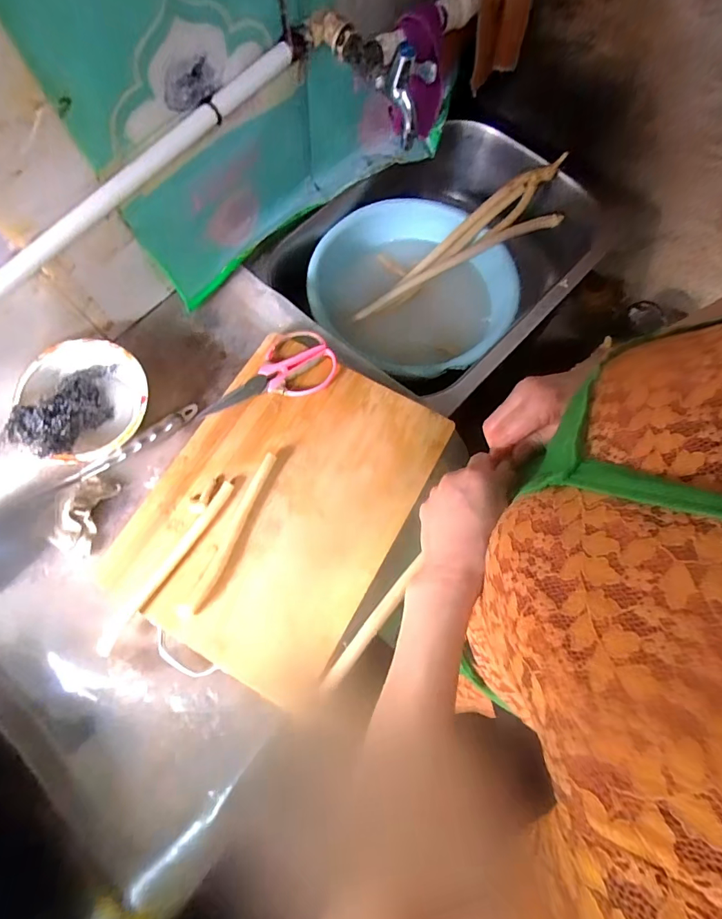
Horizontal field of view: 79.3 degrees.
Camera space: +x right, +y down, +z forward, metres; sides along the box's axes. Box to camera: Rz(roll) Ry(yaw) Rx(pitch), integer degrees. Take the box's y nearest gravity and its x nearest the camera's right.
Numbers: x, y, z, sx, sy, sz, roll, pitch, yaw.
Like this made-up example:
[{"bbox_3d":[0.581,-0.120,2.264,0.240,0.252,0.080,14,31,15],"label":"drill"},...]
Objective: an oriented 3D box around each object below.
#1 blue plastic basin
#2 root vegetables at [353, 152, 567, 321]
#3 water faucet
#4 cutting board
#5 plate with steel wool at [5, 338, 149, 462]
[{"bbox_3d":[0.082,-0.285,0.719,0.320,0.095,0.342,0,71,-1],"label":"blue plastic basin"},{"bbox_3d":[0.168,-0.356,0.740,0.418,0.064,0.088,-34,74,5],"label":"root vegetables"},{"bbox_3d":[0.013,-0.454,0.500,0.158,0.096,0.049,34,73,-3],"label":"water faucet"},{"bbox_3d":[-0.093,0.047,0.527,0.276,0.032,0.367,28,73,8],"label":"cutting board"},{"bbox_3d":[-0.340,-0.069,0.546,0.147,0.066,0.147,0,71,-1],"label":"plate with steel wool"}]

